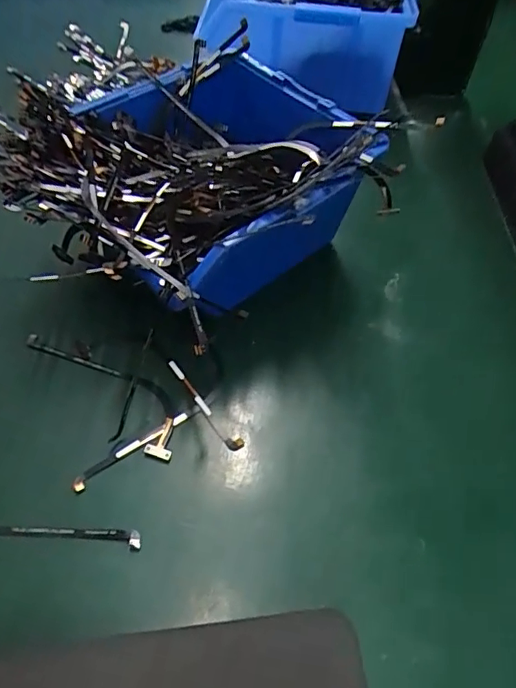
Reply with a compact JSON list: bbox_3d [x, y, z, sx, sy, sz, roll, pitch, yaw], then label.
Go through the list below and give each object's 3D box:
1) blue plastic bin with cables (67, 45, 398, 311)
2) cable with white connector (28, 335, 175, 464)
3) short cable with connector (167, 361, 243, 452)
[{"bbox_3d":[-0.023,-0.067,0.246,0.121,0.066,0.120,-38,64,-25],"label":"blue plastic bin with cables"},{"bbox_3d":[-0.063,0.016,0.227,0.085,0.006,0.025,37,61,22],"label":"cable with white connector"},{"bbox_3d":[-0.024,0.025,0.223,0.006,0.004,0.051,-35,61,-21],"label":"short cable with connector"}]

